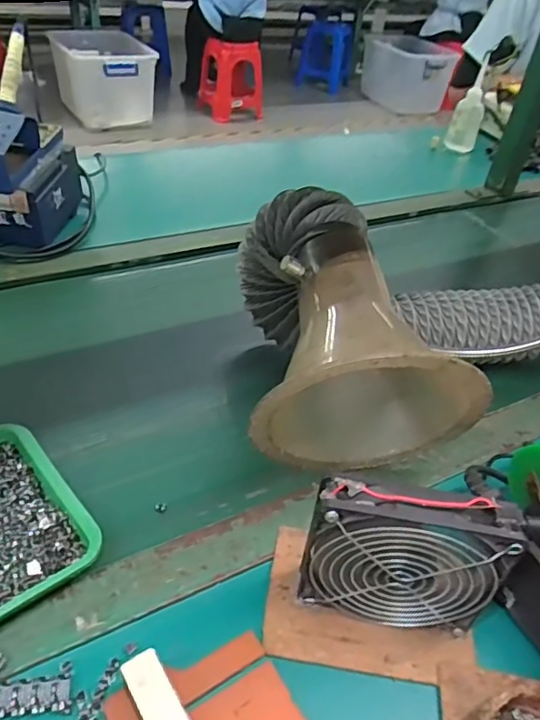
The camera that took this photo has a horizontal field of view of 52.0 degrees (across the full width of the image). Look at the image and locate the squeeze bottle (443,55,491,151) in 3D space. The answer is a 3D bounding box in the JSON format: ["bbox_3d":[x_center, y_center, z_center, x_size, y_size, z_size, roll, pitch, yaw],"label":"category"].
[{"bbox_3d":[0.410,-0.517,1.143,0.061,0.177,0.064,18,41,12],"label":"squeeze bottle"}]

